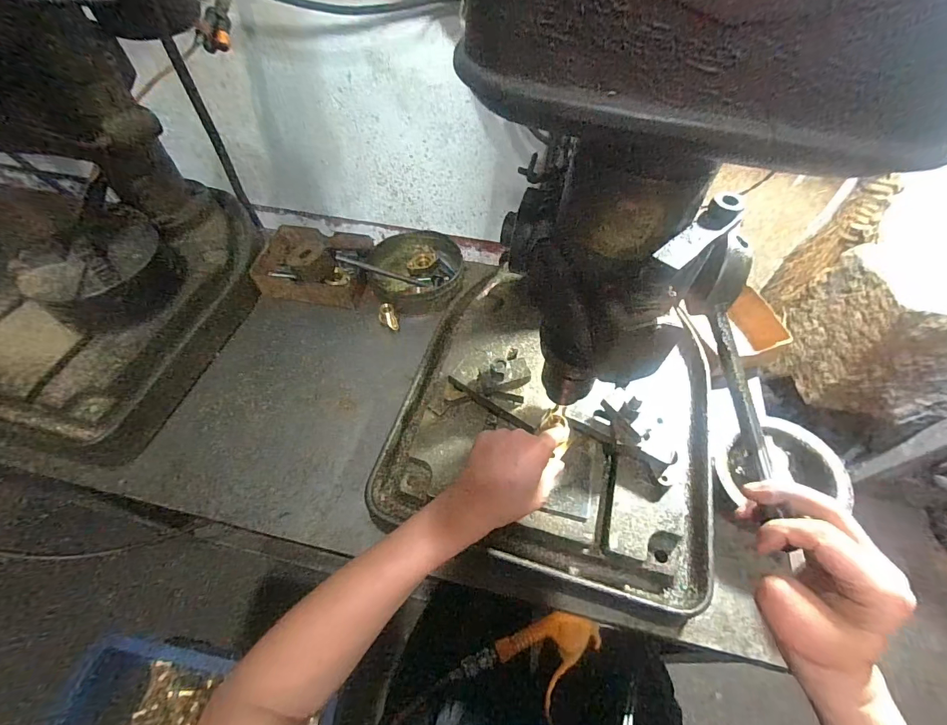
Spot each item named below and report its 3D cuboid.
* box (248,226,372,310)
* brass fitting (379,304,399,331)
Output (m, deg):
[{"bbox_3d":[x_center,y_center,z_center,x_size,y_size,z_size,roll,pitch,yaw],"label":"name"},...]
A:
[{"bbox_3d":[-0.265,-0.164,0.716,0.185,0.055,0.137,7,56,3],"label":"box"},{"bbox_3d":[-0.135,-0.072,0.669,0.028,0.027,0.037,-12,57,-9],"label":"brass fitting"}]

